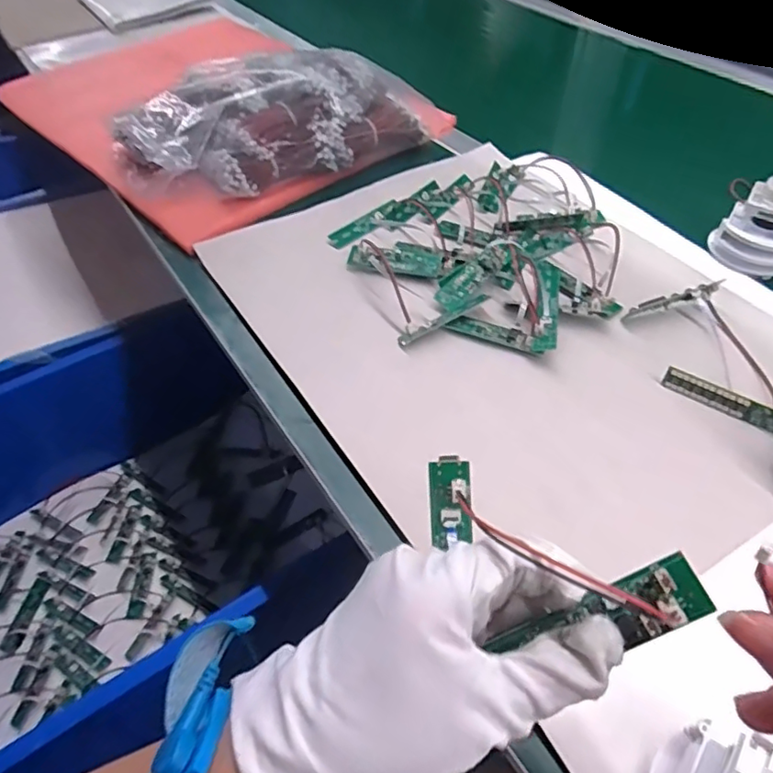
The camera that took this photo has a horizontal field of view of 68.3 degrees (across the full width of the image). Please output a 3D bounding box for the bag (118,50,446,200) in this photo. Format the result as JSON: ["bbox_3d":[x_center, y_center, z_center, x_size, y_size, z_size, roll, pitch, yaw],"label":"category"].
[{"bbox_3d":[-0.116,-0.299,0.623,0.341,0.086,0.186,-32,56,-23],"label":"bag"}]

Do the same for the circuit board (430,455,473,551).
[{"bbox_3d":[0.027,0.047,0.237,0.017,0.008,0.035,-2,89,0],"label":"circuit board"}]

